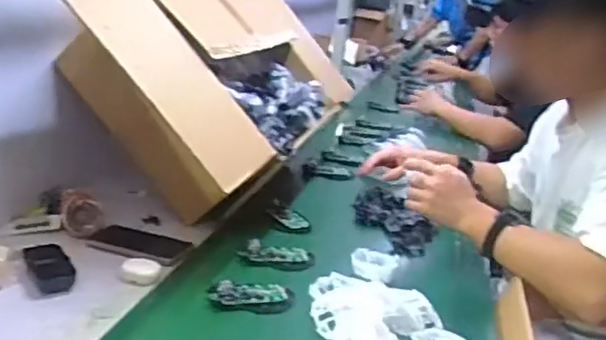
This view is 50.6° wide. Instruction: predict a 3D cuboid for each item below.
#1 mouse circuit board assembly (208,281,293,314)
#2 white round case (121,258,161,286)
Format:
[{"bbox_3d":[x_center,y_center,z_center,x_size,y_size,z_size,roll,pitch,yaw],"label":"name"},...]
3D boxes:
[{"bbox_3d":[-0.067,0.162,0.850,0.110,0.022,0.061,9,17,-4],"label":"mouse circuit board assembly"},{"bbox_3d":[-0.222,0.141,0.878,0.051,0.018,0.057,6,18,-14],"label":"white round case"}]

